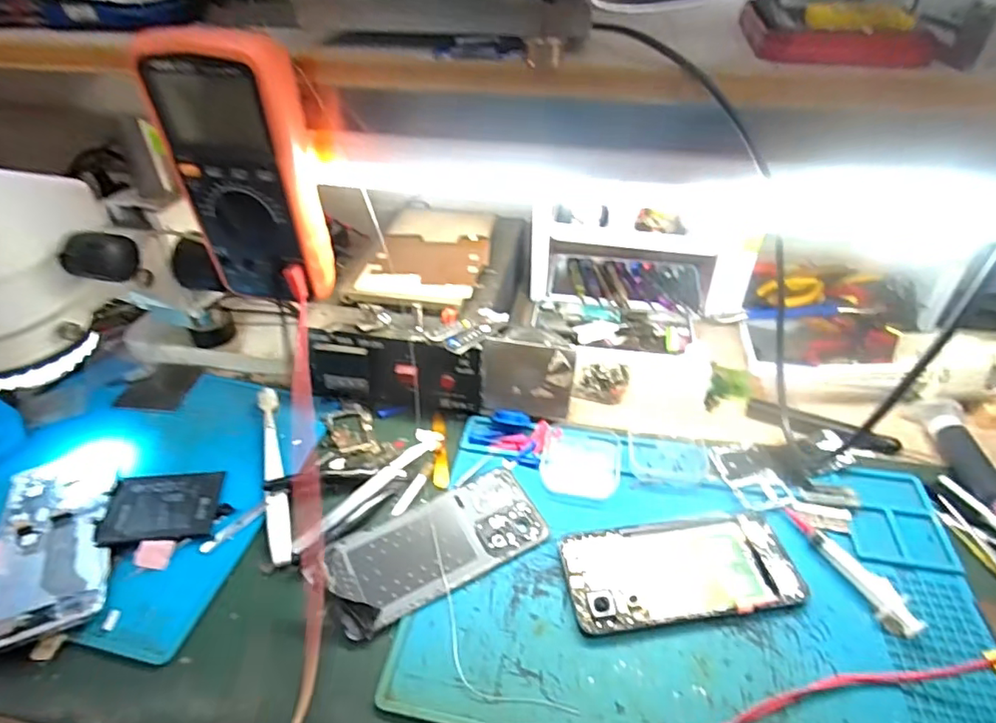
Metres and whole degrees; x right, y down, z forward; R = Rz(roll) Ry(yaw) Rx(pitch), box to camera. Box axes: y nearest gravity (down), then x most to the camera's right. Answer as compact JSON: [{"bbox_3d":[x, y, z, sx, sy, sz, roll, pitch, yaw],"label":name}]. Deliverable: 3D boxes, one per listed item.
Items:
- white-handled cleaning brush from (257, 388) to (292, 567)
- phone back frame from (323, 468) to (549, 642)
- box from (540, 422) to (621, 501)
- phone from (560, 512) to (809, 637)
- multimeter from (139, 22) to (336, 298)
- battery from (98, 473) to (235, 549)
[{"bbox_3d":[-0.187,0.085,0.465,0.017,0.006,0.187,-13,41,-16],"label":"white-handled cleaning brush"},{"bbox_3d":[-0.046,0.134,0.412,0.158,0.008,0.074,-21,44,-24],"label":"phone back frame"},{"bbox_3d":[0.070,0.079,0.470,0.064,0.015,0.077,5,40,6],"label":"box"},{"bbox_3d":[0.129,0.146,0.396,0.161,0.007,0.075,-5,40,-6],"label":"phone"},{"bbox_3d":[-0.169,-0.124,0.381,0.083,0.171,0.049,11,41,13],"label":"multimeter"},{"bbox_3d":[-0.256,0.112,0.431,0.084,0.007,0.063,-3,40,-17],"label":"battery"}]

